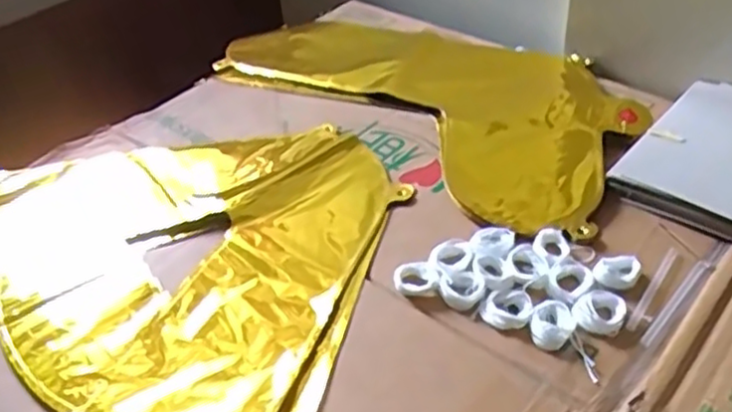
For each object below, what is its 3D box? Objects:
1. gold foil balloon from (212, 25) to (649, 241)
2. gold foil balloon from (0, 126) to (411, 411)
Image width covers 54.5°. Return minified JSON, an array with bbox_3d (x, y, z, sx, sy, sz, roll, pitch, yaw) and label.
[{"bbox_3d":[0.065,-0.110,0.639,0.224,0.021,0.404,-33,48,-29],"label":"gold foil balloon"},{"bbox_3d":[-0.126,0.044,0.467,0.332,0.013,0.393,-27,45,-25],"label":"gold foil balloon"}]

